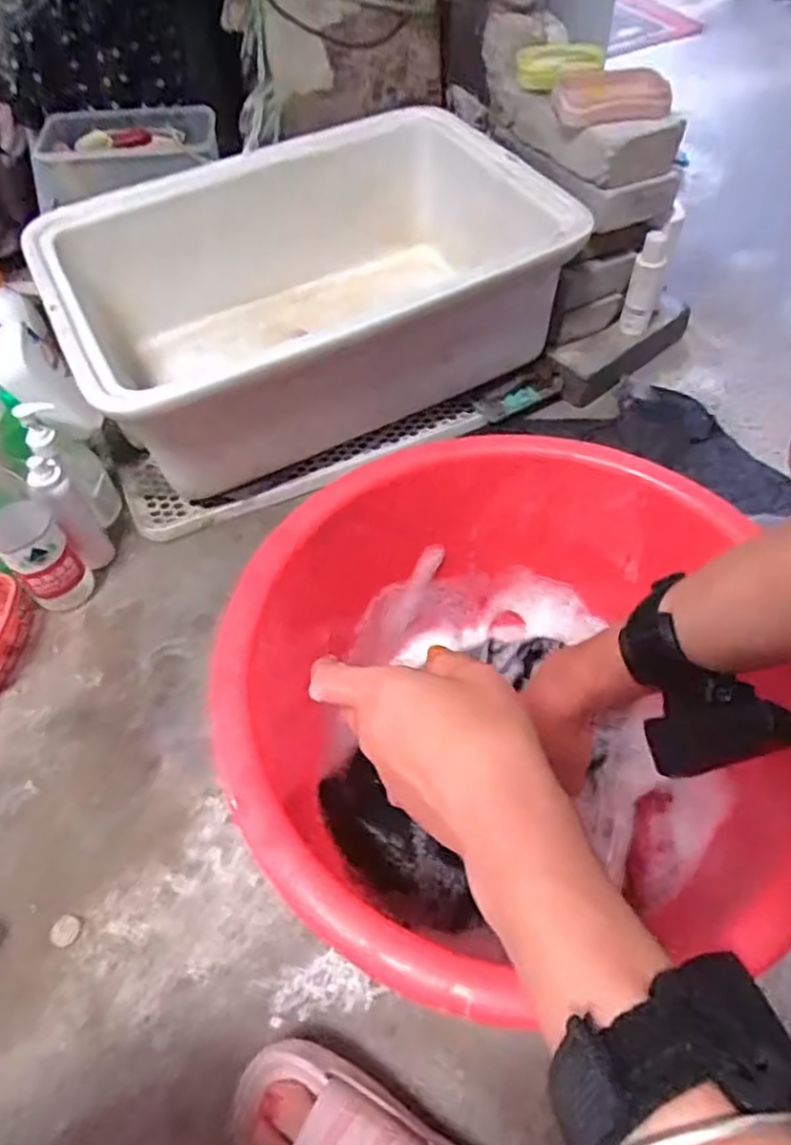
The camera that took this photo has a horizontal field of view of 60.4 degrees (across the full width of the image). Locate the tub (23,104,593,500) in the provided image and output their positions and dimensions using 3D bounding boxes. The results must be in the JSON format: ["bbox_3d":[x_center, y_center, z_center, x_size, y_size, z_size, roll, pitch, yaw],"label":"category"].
[{"bbox_3d":[-0.104,-0.345,0.860,0.565,0.204,0.379,-22,56,-13],"label":"tub"}]

